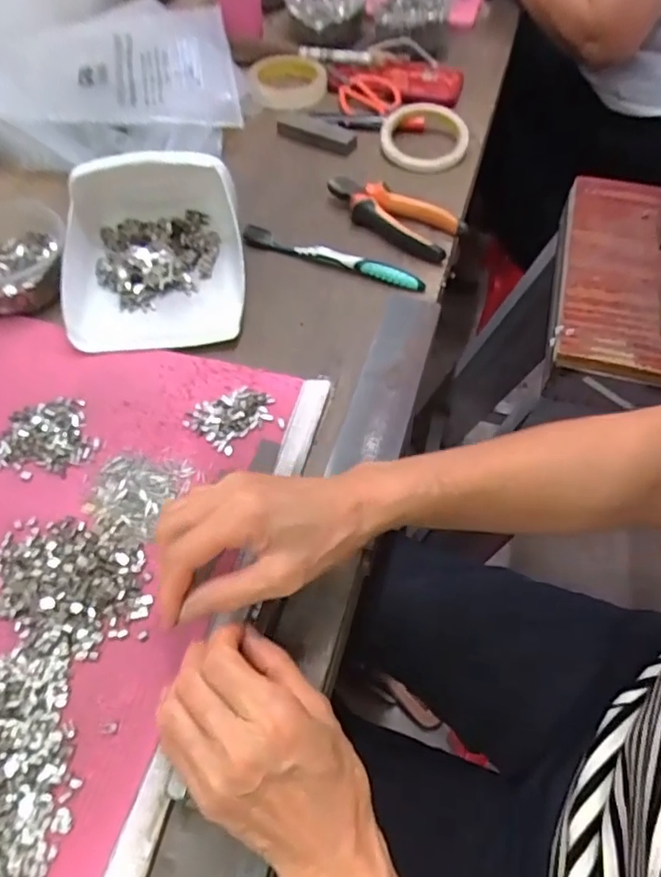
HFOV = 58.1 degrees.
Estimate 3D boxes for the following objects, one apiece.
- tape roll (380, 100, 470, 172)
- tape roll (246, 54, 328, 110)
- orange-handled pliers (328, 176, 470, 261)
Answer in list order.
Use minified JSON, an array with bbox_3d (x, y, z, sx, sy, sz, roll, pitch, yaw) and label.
[{"bbox_3d":[0.111,-0.359,0.700,0.097,0.022,0.109,-3,55,-1],"label":"tape roll"},{"bbox_3d":[-0.055,-0.467,0.779,0.099,0.025,0.096,1,55,2],"label":"tape roll"},{"bbox_3d":[0.060,-0.229,0.604,0.146,0.021,0.062,29,61,20],"label":"orange-handled pliers"}]

